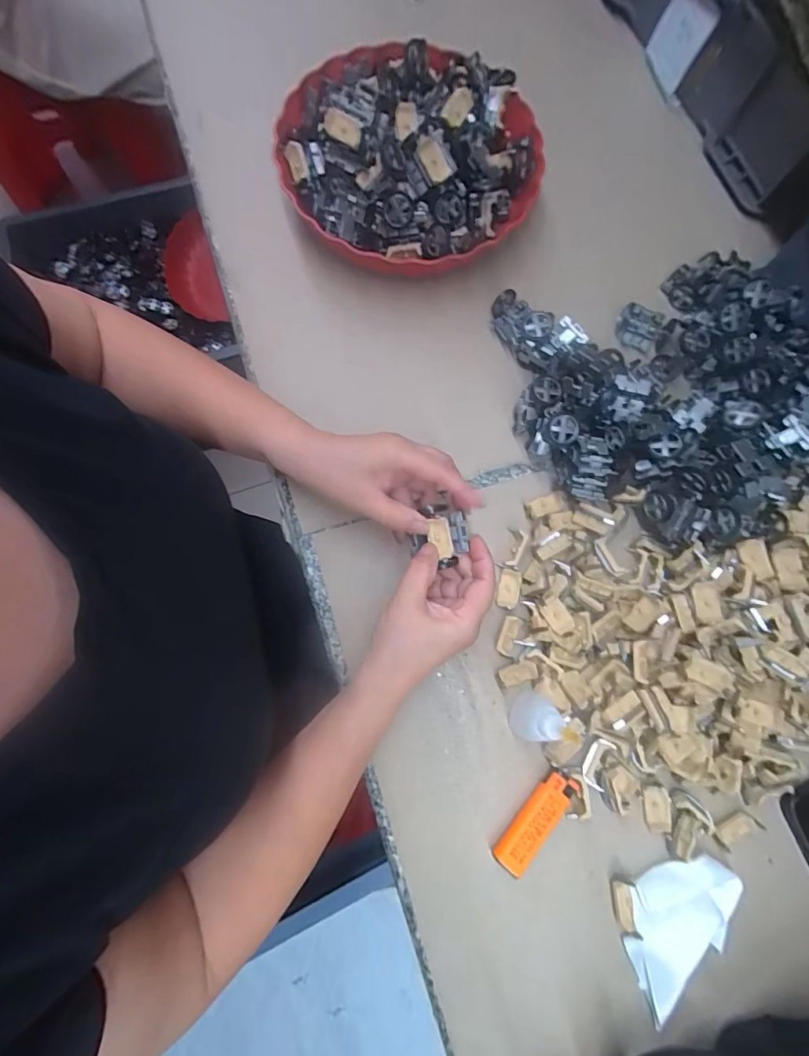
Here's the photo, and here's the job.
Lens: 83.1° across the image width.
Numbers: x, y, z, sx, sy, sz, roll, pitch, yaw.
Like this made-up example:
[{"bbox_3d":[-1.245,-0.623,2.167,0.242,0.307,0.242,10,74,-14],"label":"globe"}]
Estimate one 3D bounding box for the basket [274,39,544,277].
[{"bbox_3d":[0.006,-0.366,0.438,0.252,0.073,0.257,-2,79,0],"label":"basket"}]

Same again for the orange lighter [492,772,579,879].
[{"bbox_3d":[0.101,0.223,0.347,0.024,0.013,0.079,42,82,7],"label":"orange lighter"}]

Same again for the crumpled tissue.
[{"bbox_3d":[0.203,0.289,0.333,0.103,0.020,0.066,-34,81,-6],"label":"crumpled tissue"}]

